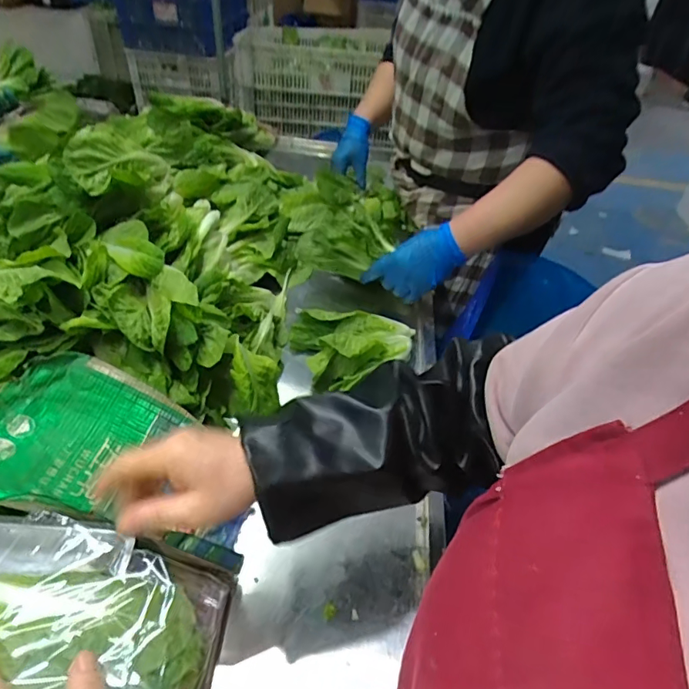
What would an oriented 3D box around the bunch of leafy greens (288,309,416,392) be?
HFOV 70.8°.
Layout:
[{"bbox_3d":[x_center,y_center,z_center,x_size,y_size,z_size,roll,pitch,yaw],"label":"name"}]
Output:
[{"bbox_3d":[0.013,0.005,0.701,0.185,0.057,0.146,3,42,-4],"label":"bunch of leafy greens"}]

